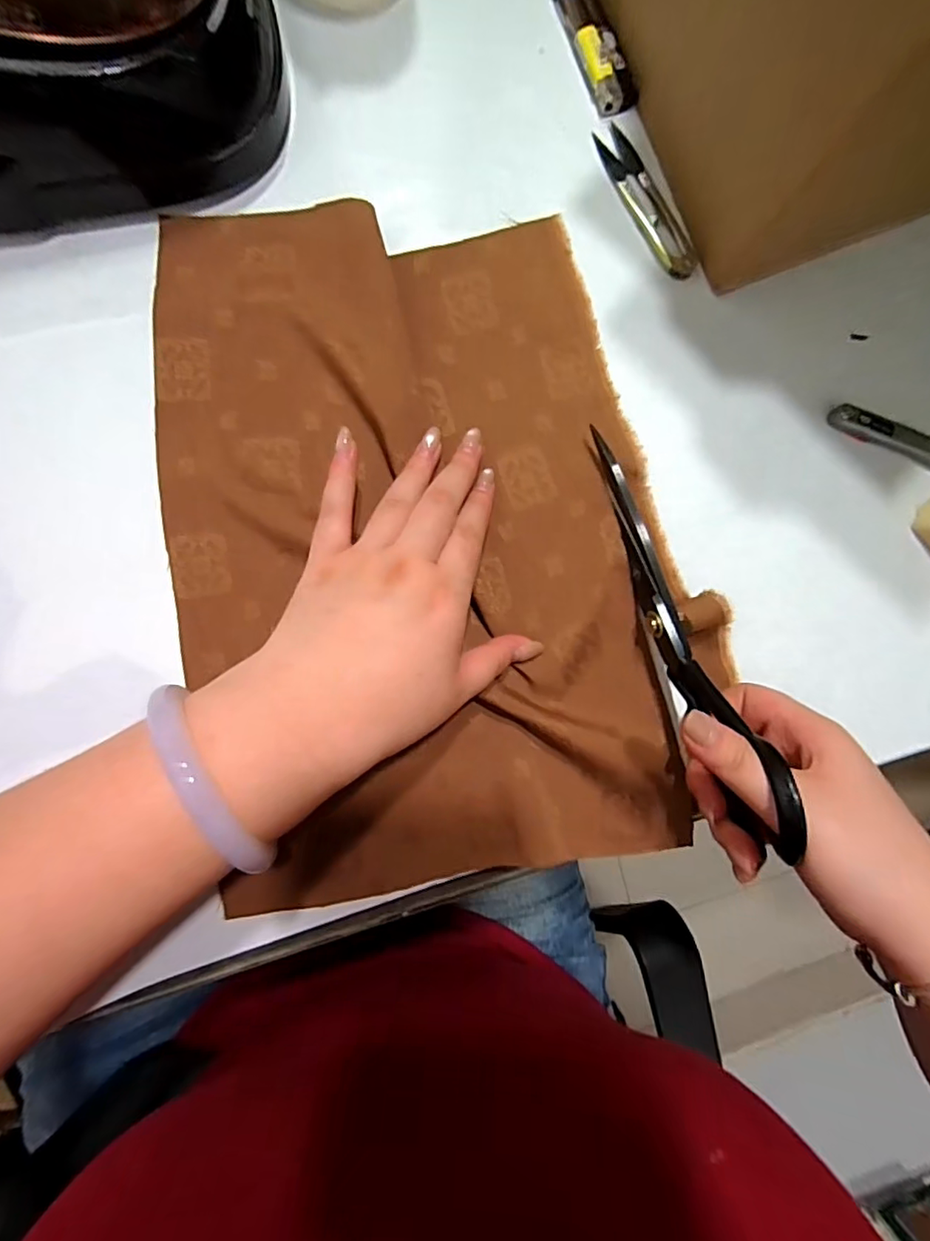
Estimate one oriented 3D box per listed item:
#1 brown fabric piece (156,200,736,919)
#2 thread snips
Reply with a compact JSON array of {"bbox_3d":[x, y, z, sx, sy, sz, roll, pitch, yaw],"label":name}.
[{"bbox_3d":[-0.009,-0.041,0.306,0.290,0.021,0.372,-7,89,-6],"label":"brown fabric piece"},{"bbox_3d":[0.110,-0.253,0.331,0.021,0.005,0.098,-31,92,-6],"label":"thread snips"}]

